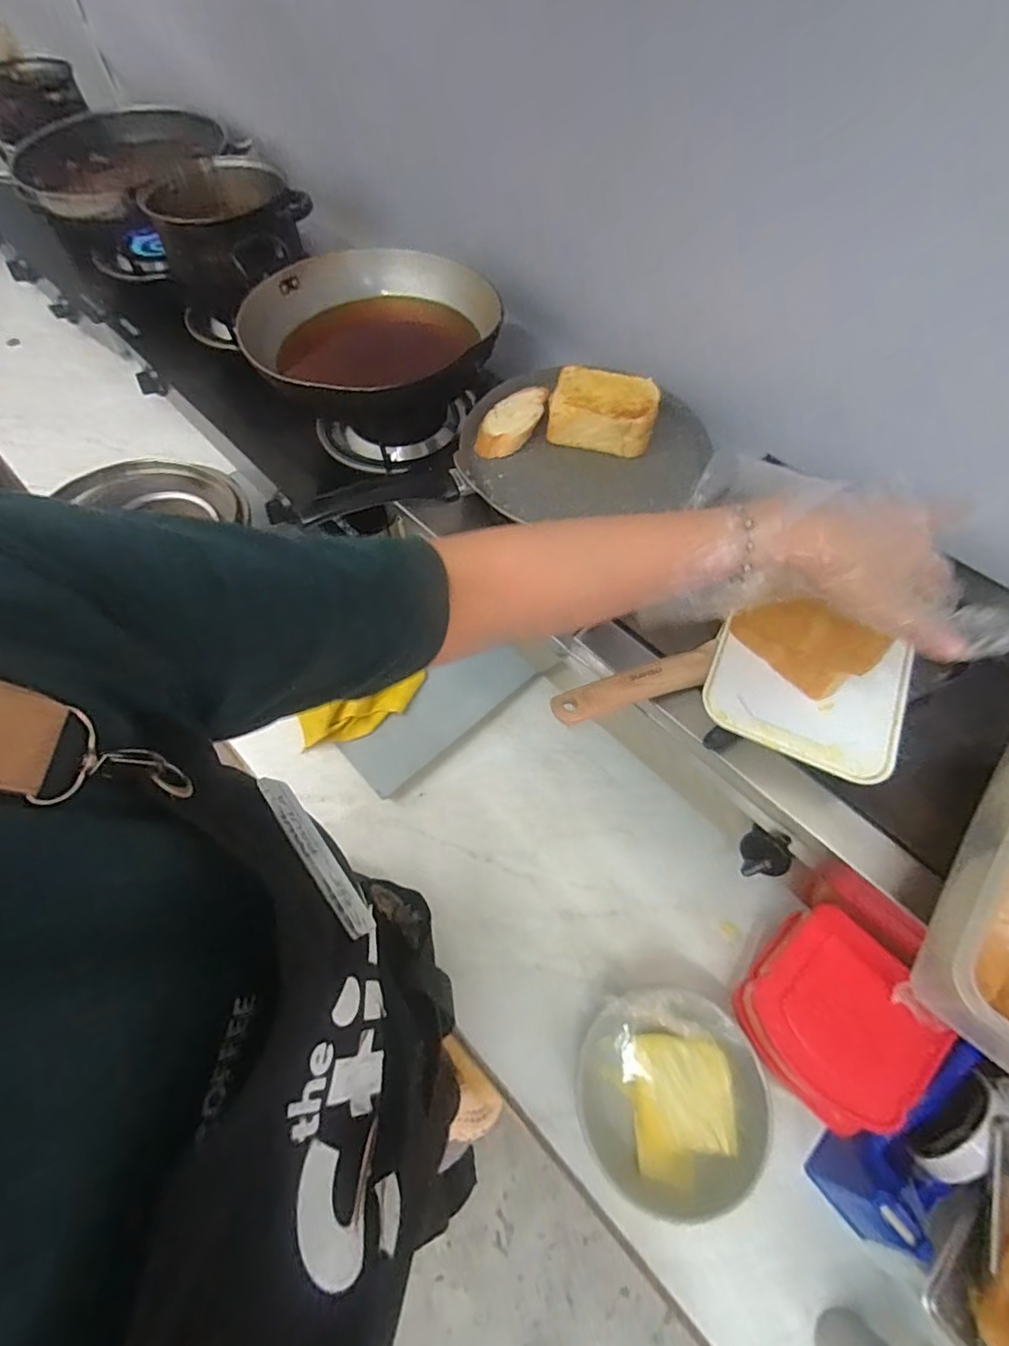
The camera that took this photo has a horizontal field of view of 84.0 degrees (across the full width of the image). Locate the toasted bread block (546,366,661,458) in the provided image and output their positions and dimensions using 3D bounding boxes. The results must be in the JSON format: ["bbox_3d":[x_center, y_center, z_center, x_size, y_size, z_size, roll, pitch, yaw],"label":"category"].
[{"bbox_3d":[0.114,-0.305,0.646,0.118,0.038,0.103,12,62,7],"label":"toasted bread block"}]

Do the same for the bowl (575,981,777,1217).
[{"bbox_3d":[0.137,0.352,0.471,0.138,0.075,0.145,0,61,0],"label":"bowl"}]

